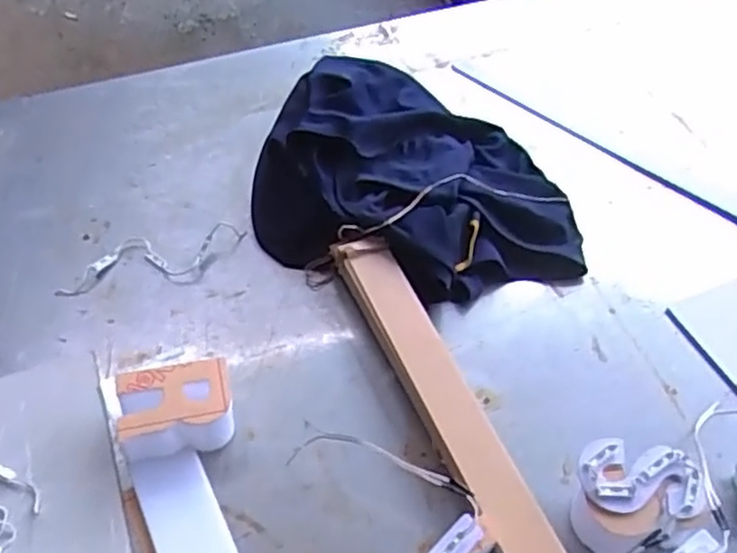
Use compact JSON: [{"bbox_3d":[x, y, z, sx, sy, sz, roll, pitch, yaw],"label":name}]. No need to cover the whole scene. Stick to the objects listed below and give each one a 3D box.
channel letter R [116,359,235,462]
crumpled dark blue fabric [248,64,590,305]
[{"bbox_3d":[-0.148,0.104,0.527,0.083,0.049,0.055,-12,52,-12],"label":"channel letter R"},{"bbox_3d":[0.054,-0.101,0.688,0.338,0.074,0.265,20,53,13],"label":"crumpled dark blue fabric"}]

